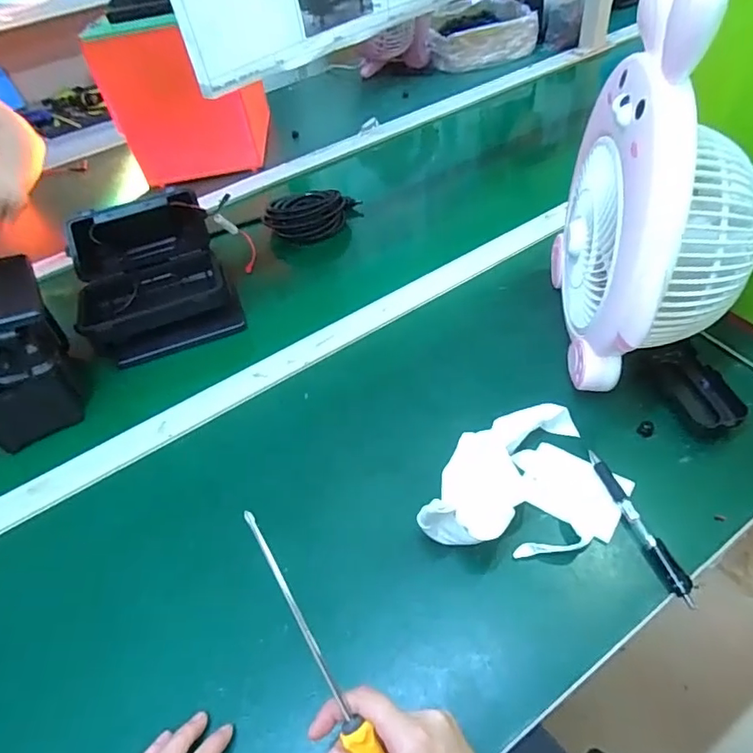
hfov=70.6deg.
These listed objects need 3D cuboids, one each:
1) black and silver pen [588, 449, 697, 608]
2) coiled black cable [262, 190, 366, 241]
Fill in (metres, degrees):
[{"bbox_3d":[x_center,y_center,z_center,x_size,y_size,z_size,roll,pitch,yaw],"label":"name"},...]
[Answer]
[{"bbox_3d":[0.219,0.122,0.445,0.014,0.010,0.139,-15,49,-8],"label":"black and silver pen"},{"bbox_3d":[-0.094,-0.249,0.812,0.148,0.040,0.090,-12,48,-5],"label":"coiled black cable"}]

